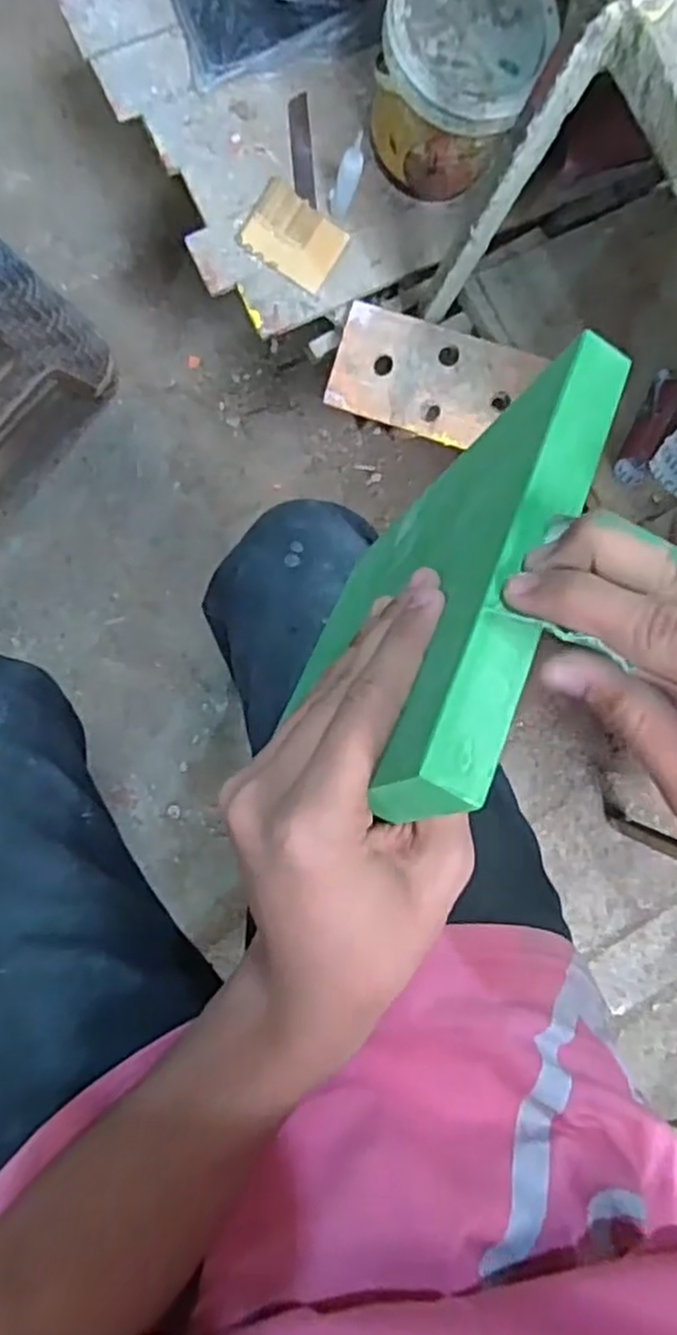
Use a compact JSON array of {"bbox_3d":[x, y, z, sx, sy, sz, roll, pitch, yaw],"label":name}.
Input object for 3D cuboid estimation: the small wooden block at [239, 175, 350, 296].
[{"bbox_3d":[-0.038,-0.373,0.645,0.080,0.005,0.065,30,86,-9],"label":"small wooden block"}]

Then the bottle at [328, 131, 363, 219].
[{"bbox_3d":[0.006,-0.400,0.610,0.021,0.080,0.028,12,89,-10],"label":"bottle"}]

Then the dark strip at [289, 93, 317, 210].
[{"bbox_3d":[-0.031,-0.445,0.639,0.018,0.004,0.094,-5,92,-10],"label":"dark strip"}]

